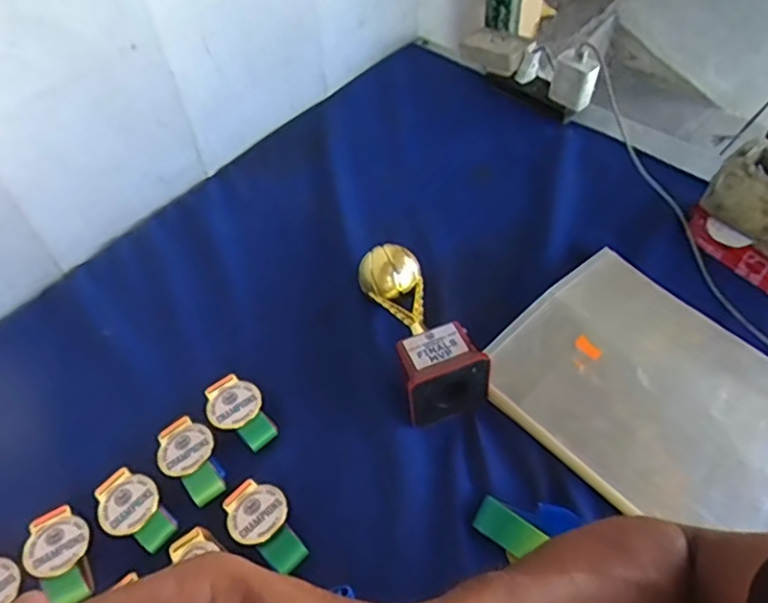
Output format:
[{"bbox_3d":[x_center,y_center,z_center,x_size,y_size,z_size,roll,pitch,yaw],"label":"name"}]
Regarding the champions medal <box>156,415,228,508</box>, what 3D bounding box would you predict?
[{"bbox_3d":[-0.166,0.136,0.535,0.047,0.008,0.081,-33,57,-19],"label":"champions medal"}]

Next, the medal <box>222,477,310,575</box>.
[{"bbox_3d":[-0.094,0.179,0.499,0.048,0.015,0.079,-40,59,-23],"label":"medal"}]

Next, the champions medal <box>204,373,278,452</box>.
[{"bbox_3d":[-0.130,0.101,0.563,0.047,0.013,0.077,-39,59,-22],"label":"champions medal"}]

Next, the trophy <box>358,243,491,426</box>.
[{"bbox_3d":[0.033,0.022,0.581,0.075,0.058,0.173,-17,53,-8],"label":"trophy"}]

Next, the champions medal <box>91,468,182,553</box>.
[{"bbox_3d":[-0.207,0.171,0.510,0.047,0.004,0.077,-39,59,-23],"label":"champions medal"}]

